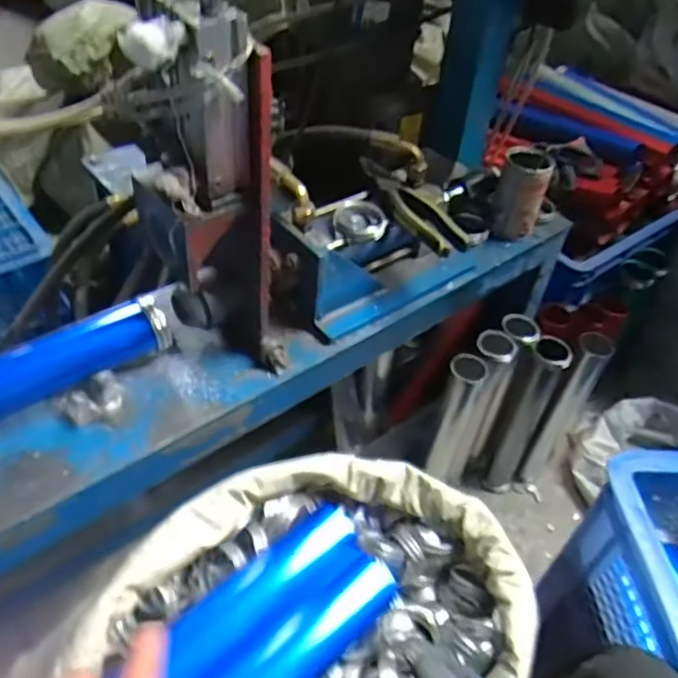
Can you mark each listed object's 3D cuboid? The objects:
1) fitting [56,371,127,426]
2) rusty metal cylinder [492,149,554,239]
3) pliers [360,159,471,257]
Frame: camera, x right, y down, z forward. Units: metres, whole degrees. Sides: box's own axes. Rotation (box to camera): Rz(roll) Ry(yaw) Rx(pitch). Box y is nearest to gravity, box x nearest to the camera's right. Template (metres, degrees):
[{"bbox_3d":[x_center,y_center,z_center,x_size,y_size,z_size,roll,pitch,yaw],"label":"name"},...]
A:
[{"bbox_3d":[-0.232,0.052,0.578,0.060,0.044,0.040,-23,52,-25],"label":"fitting"},{"bbox_3d":[0.241,-0.196,0.819,0.063,0.099,0.056,20,47,14],"label":"rusty metal cylinder"},{"bbox_3d":[0.083,-0.161,0.727,0.046,0.023,0.183,-19,51,-23],"label":"pliers"}]

